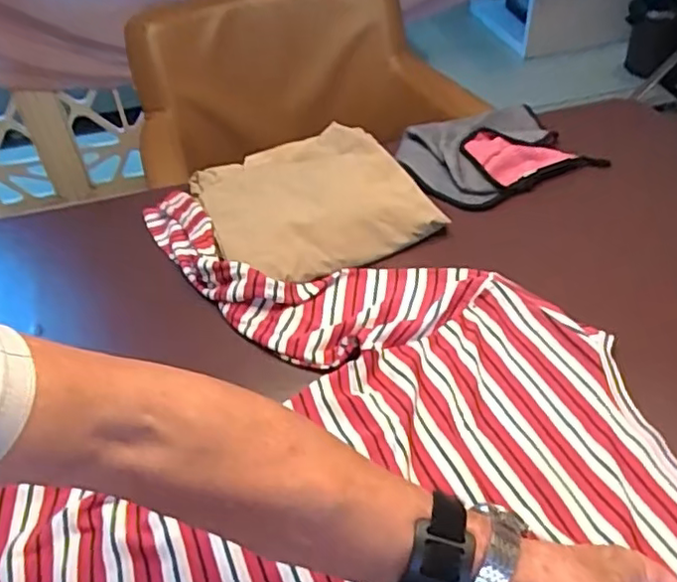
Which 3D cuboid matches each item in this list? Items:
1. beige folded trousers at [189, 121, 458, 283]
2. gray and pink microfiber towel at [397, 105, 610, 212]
[{"bbox_3d":[-0.043,-0.118,0.760,0.239,0.045,0.247,-23,47,-17],"label":"beige folded trousers"},{"bbox_3d":[0.200,-0.189,0.832,0.246,0.030,0.159,-19,46,-14],"label":"gray and pink microfiber towel"}]

